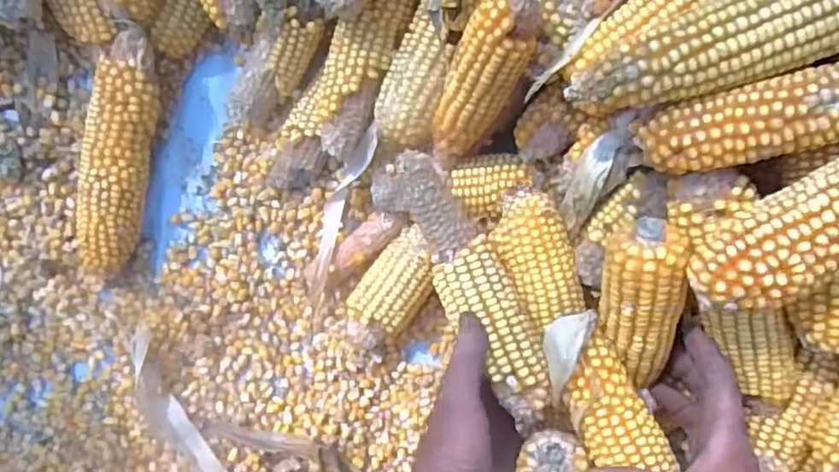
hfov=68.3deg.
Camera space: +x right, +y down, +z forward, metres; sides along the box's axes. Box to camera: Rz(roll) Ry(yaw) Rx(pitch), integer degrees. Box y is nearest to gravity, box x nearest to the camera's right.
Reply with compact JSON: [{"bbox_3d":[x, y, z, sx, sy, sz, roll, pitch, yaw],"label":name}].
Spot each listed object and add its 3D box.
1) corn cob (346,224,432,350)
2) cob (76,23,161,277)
[{"bbox_3d":[-0.026,0.043,0.512,0.046,0.053,0.104,34,86,-4],"label":"corn cob"},{"bbox_3d":[-0.237,-0.065,0.489,0.049,0.052,0.192,11,88,-6],"label":"cob"}]

